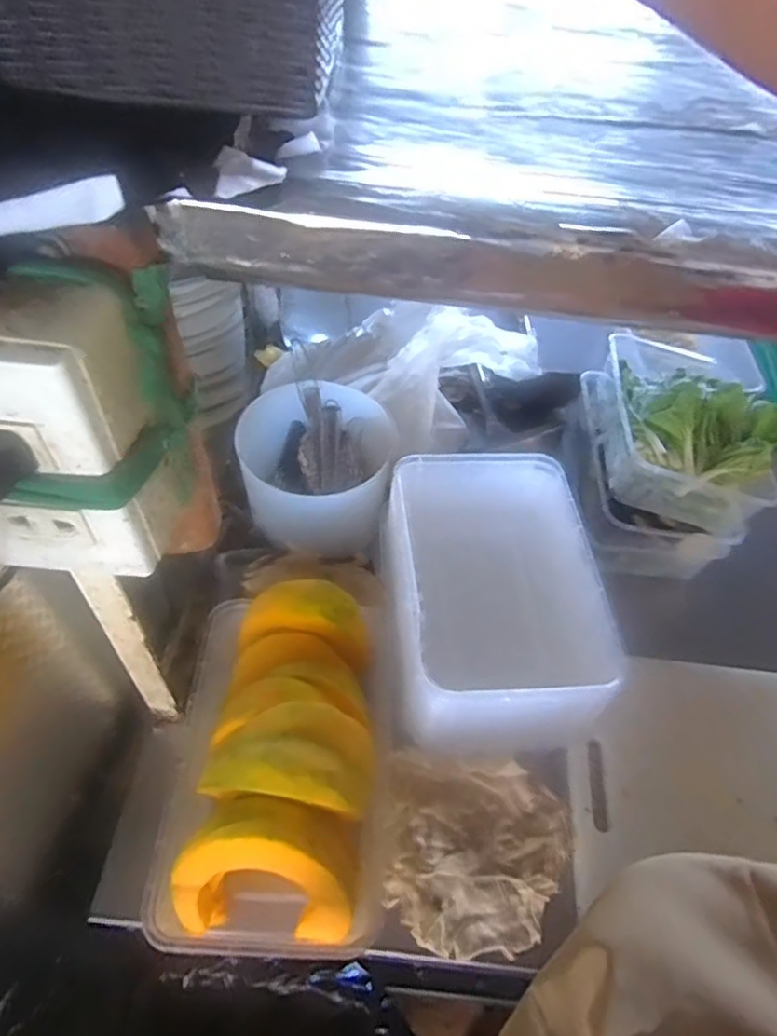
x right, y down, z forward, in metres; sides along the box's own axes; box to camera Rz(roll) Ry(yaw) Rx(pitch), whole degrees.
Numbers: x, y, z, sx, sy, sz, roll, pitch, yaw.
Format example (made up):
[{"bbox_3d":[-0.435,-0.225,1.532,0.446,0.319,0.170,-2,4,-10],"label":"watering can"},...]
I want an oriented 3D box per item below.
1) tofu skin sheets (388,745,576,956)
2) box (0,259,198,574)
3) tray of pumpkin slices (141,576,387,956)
[{"bbox_3d":[0.072,0.264,0.521,0.141,0.034,0.132,3,52,-2],"label":"tofu skin sheets"},{"bbox_3d":[-0.119,-0.031,0.243,0.080,0.119,0.050,6,52,0],"label":"box"},{"bbox_3d":[-0.081,0.178,0.495,0.149,0.133,0.249,3,52,-2],"label":"tray of pumpkin slices"}]

